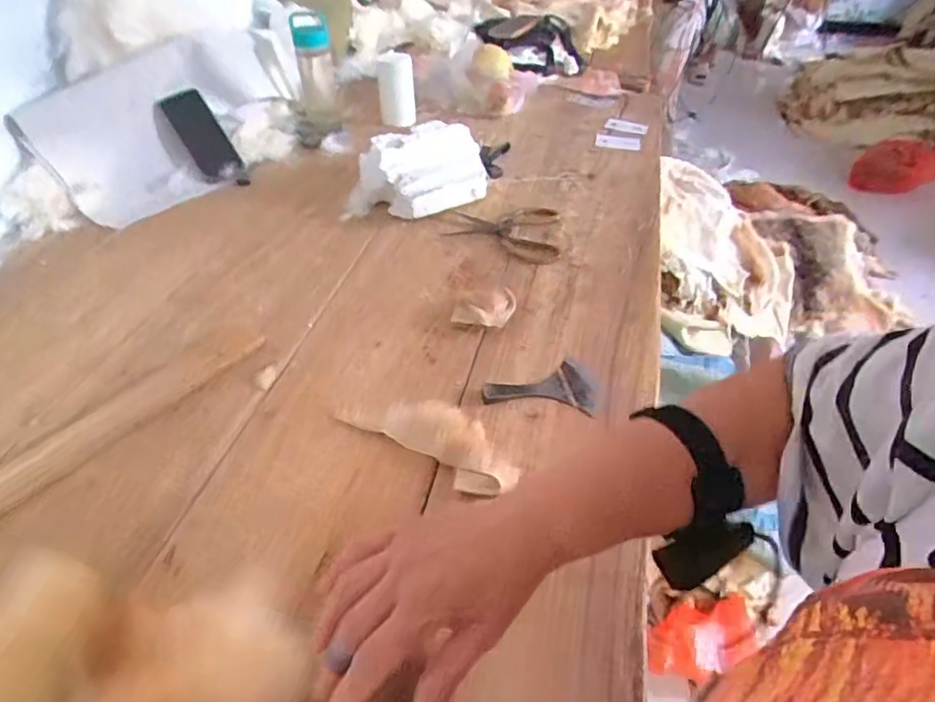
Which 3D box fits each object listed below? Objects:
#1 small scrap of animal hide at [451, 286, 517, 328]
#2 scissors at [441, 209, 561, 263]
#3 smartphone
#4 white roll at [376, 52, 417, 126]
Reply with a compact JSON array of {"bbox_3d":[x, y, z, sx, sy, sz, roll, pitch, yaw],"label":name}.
[{"bbox_3d":[0.022,-0.057,0.733,0.078,0.025,0.068,6,44,4],"label":"small scrap of animal hide"},{"bbox_3d":[0.055,-0.183,0.870,0.164,0.006,0.142,6,44,4],"label":"scissors"},{"bbox_3d":[-0.464,-0.380,1.003,0.069,0.146,0.013,-36,13,-27],"label":"smartphone"},{"bbox_3d":[-0.138,-0.508,1.125,0.067,0.126,0.069,-11,45,-14],"label":"white roll"}]

